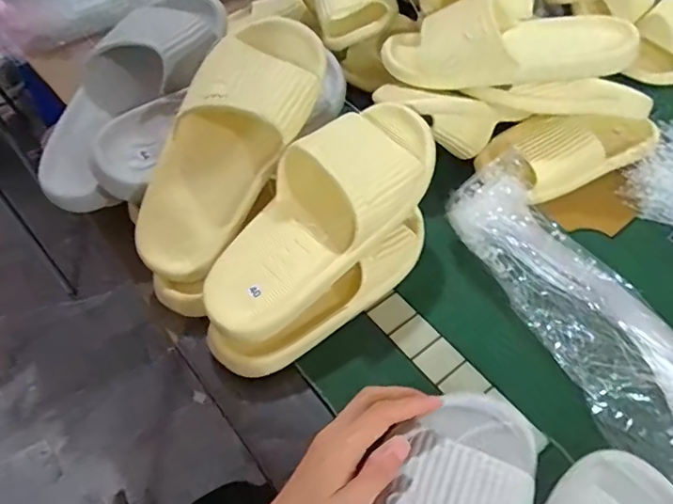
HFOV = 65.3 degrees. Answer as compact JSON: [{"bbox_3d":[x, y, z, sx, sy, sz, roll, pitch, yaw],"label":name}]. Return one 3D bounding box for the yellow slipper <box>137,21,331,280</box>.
[{"bbox_3d":[-0.100,-0.101,0.471,0.102,0.076,0.260,27,87,18],"label":"yellow slipper"}]

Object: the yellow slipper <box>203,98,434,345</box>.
[{"bbox_3d":[-0.012,-0.035,0.448,0.103,0.066,0.255,38,81,25],"label":"yellow slipper"}]

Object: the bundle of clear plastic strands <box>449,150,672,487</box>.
[{"bbox_3d":[0.236,0.074,0.436,0.121,0.052,0.395,-18,54,-15],"label":"bundle of clear plastic strands"}]

